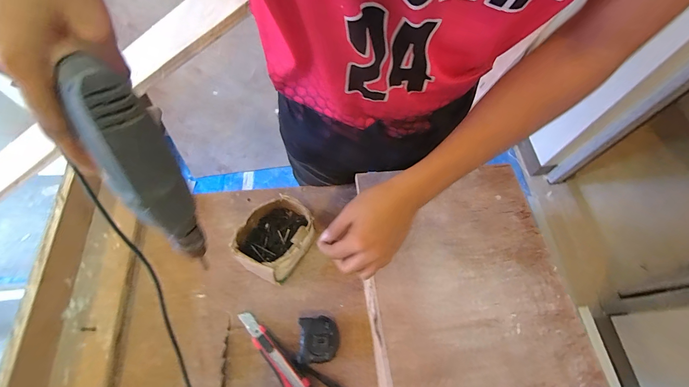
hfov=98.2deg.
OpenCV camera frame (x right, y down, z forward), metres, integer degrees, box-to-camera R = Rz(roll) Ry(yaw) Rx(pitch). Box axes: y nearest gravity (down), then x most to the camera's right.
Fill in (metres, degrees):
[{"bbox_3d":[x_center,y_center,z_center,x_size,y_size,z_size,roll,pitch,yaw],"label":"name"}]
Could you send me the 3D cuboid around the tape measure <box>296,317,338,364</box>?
[{"bbox_3d":[-0.043,0.244,0.499,0.063,0.037,0.067,-1,63,-1],"label":"tape measure"}]

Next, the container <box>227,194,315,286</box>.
[{"bbox_3d":[-0.124,0.085,0.557,0.115,0.077,0.139,28,66,14],"label":"container"}]

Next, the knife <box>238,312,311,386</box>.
[{"bbox_3d":[-0.120,0.269,0.495,0.040,0.019,0.177,-39,69,-18],"label":"knife"}]

